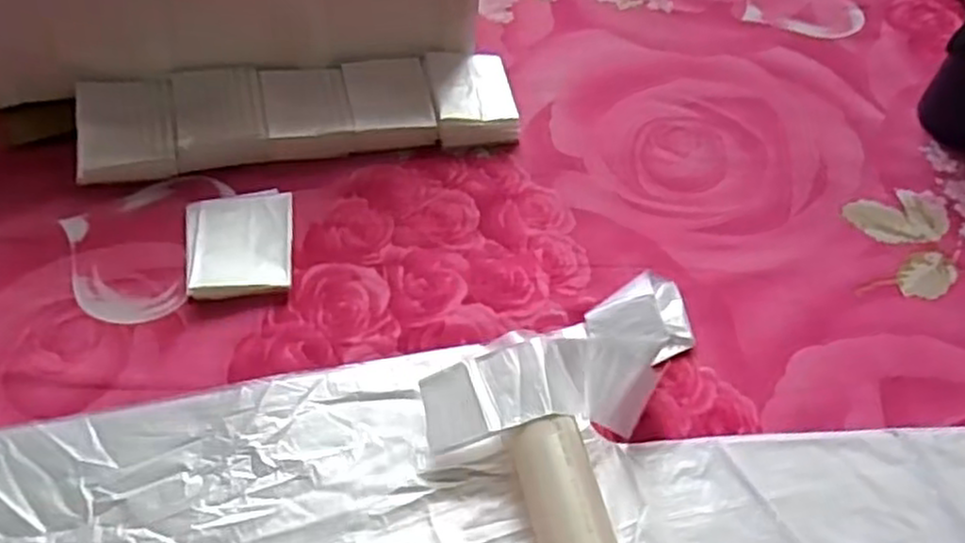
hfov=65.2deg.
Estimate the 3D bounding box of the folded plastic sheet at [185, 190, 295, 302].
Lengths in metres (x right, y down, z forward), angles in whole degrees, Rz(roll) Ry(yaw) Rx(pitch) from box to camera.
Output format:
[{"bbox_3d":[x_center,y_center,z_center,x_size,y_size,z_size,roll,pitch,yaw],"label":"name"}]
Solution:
[{"bbox_3d":[-0.165,-0.019,0.513,0.069,0.017,0.082,-7,55,-10],"label":"folded plastic sheet"}]

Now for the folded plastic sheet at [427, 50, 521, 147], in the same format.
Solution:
[{"bbox_3d":[-0.010,-0.140,0.608,0.063,0.026,0.088,-7,55,-10],"label":"folded plastic sheet"}]

